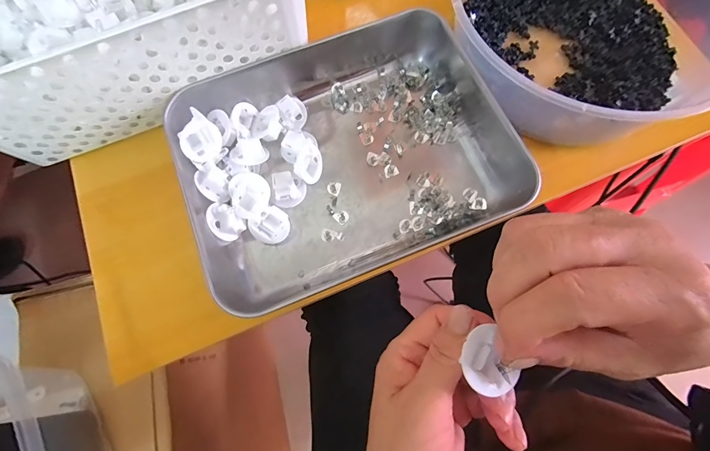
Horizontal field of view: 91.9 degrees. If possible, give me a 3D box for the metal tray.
[{"bbox_3d":[-0.014,-0.070,0.293,0.249,0.049,0.212,-22,74,-5],"label":"metal tray"}]

